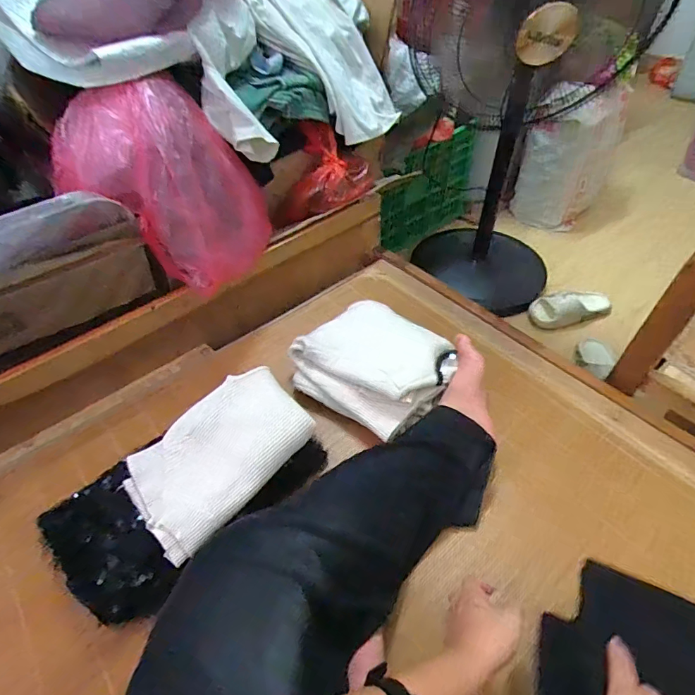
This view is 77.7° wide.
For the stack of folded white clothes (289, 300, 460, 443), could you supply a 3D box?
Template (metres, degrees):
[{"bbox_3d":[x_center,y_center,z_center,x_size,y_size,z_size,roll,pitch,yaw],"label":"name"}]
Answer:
[{"bbox_3d":[0.053,0.025,0.817,0.267,0.090,0.227,31,55,27],"label":"stack of folded white clothes"}]

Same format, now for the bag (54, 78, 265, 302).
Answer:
[{"bbox_3d":[-0.323,-0.292,0.814,0.231,0.300,0.332,32,56,28],"label":"bag"}]

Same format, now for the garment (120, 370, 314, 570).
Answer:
[{"bbox_3d":[-0.204,0.161,0.682,0.272,0.054,0.193,-35,55,-27],"label":"garment"}]

